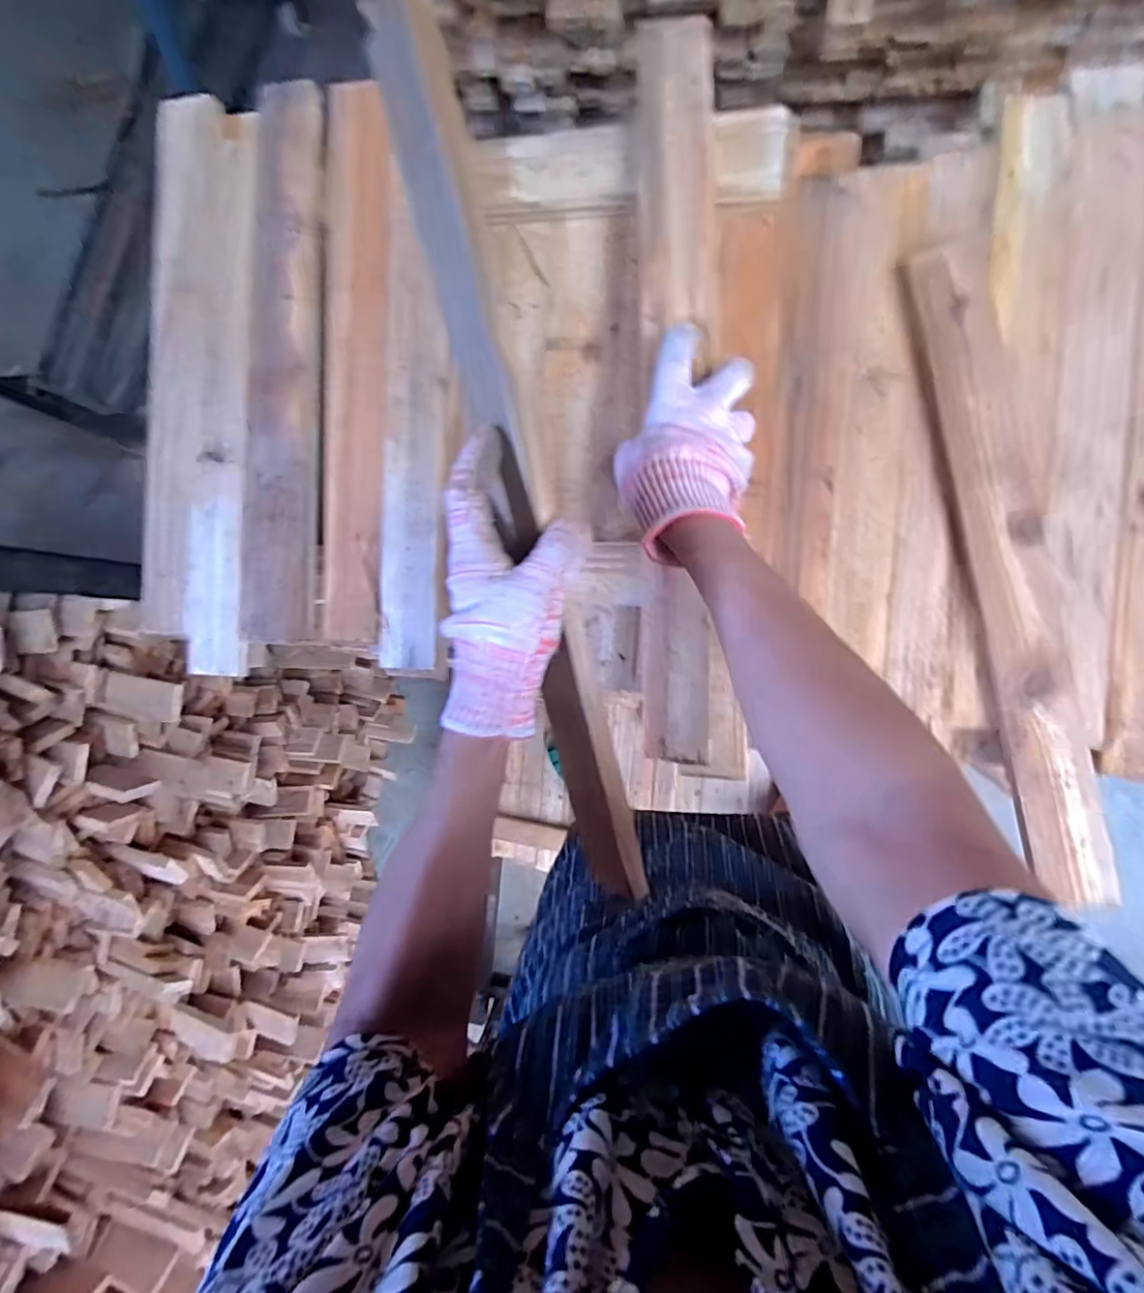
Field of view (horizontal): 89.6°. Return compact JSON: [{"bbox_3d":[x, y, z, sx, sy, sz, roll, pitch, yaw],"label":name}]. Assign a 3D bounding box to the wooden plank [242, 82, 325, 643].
[{"bbox_3d":[-0.263,-0.259,0.531,0.066,0.024,0.502,2,89,7],"label":"wooden plank"}]

